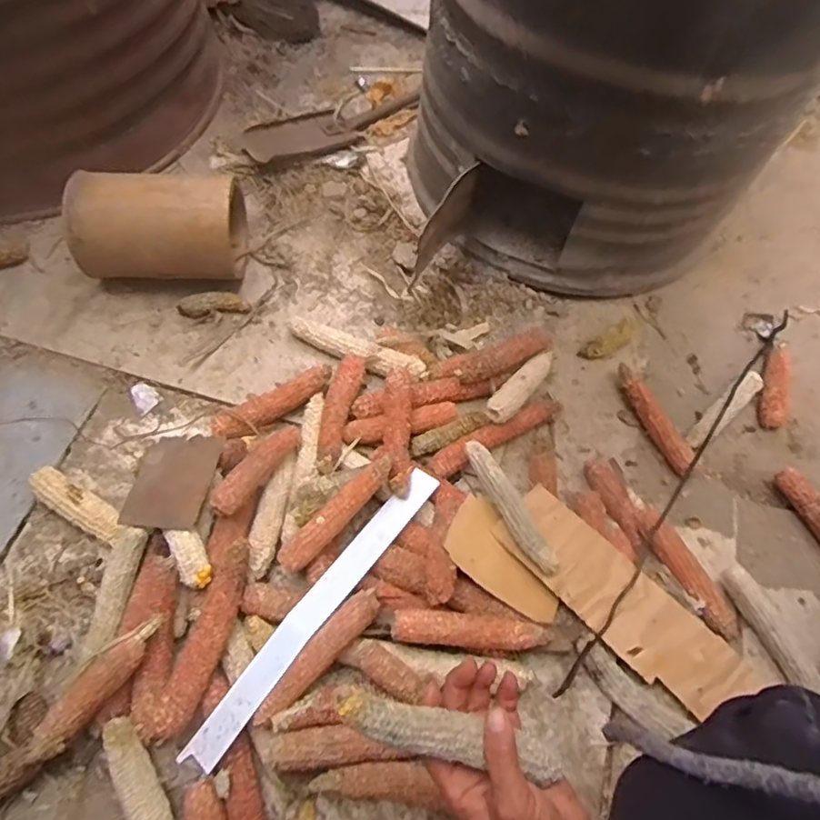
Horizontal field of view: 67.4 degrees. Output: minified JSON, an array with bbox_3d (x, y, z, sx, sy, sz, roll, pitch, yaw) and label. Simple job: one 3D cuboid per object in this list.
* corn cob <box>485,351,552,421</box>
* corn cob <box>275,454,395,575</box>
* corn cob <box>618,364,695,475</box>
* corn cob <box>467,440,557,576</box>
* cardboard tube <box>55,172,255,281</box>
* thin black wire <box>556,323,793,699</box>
[{"bbox_3d":[0.129,-0.031,0.691,0.030,0.022,0.135,35,49,14],"label":"corn cob"},{"bbox_3d":[-0.068,0.097,0.589,0.139,0.024,0.029,-40,71,-20],"label":"corn cob"},{"bbox_3d":[0.276,0.008,0.698,0.026,0.029,0.136,-22,66,-14],"label":"corn cob"},{"bbox_3d":[0.098,0.096,0.609,0.024,0.024,0.147,-23,67,-14],"label":"corn cob"},{"bbox_3d":[-0.295,-0.208,0.729,0.187,0.118,0.116,-5,63,-5],"label":"cardboard tube"},{"bbox_3d":[0.300,0.067,0.656,0.014,0.030,0.548,36,67,14],"label":"thin black wire"}]

